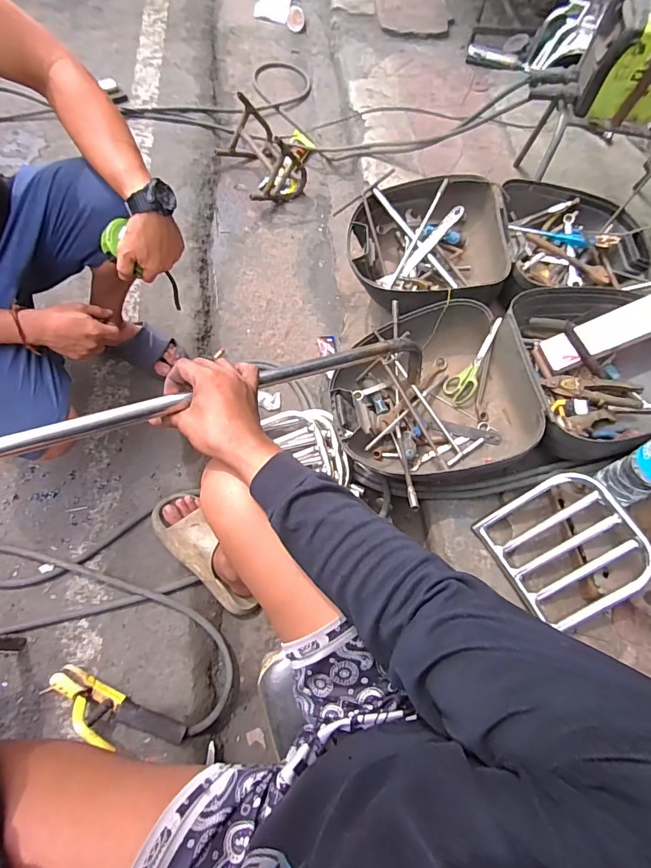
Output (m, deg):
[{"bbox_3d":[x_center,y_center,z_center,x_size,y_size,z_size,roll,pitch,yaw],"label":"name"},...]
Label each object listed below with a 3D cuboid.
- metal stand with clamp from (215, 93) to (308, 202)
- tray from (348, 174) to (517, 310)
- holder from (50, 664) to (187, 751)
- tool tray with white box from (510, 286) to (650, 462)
[{"bbox_3d":[-0.211,-0.950,1.458,0.215,0.211,0.294,-26,69,-16],"label":"metal stand with clamp"},{"bbox_3d":[0.250,-0.474,1.131,0.366,0.172,0.436,5,64,-3],"label":"tray"},{"bbox_3d":[-0.374,0.493,0.761,0.250,0.053,0.076,22,65,10],"label":"holder"},{"bbox_3d":[0.607,-0.139,0.956,0.394,0.177,0.428,7,64,-1],"label":"tool tray with white box"}]

